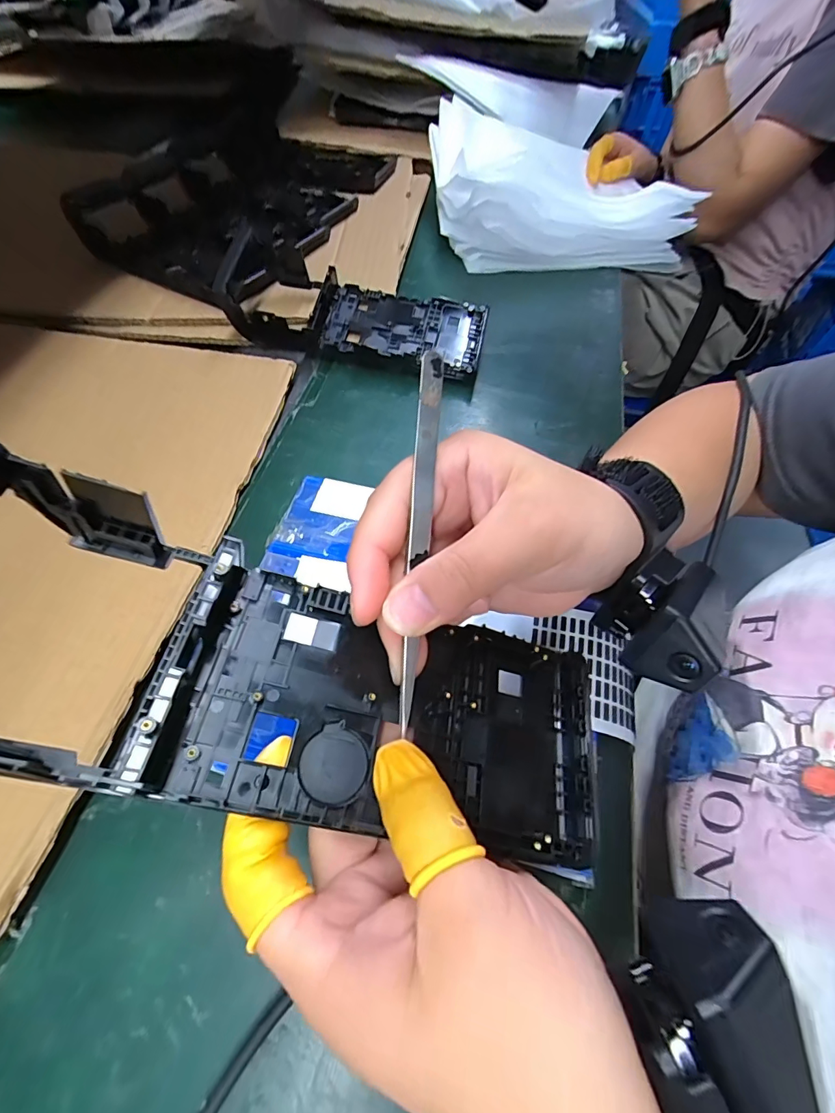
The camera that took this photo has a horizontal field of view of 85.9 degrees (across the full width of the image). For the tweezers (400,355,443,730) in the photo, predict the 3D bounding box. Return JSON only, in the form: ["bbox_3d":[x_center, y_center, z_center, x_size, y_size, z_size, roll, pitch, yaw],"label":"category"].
[{"bbox_3d":[0.001,-0.005,0.153,0.007,0.006,0.128,4,90,3],"label":"tweezers"}]

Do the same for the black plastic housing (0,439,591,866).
[{"bbox_3d":[-0.040,0.036,0.143,0.214,0.037,0.080,23,58,-19],"label":"black plastic housing"}]

